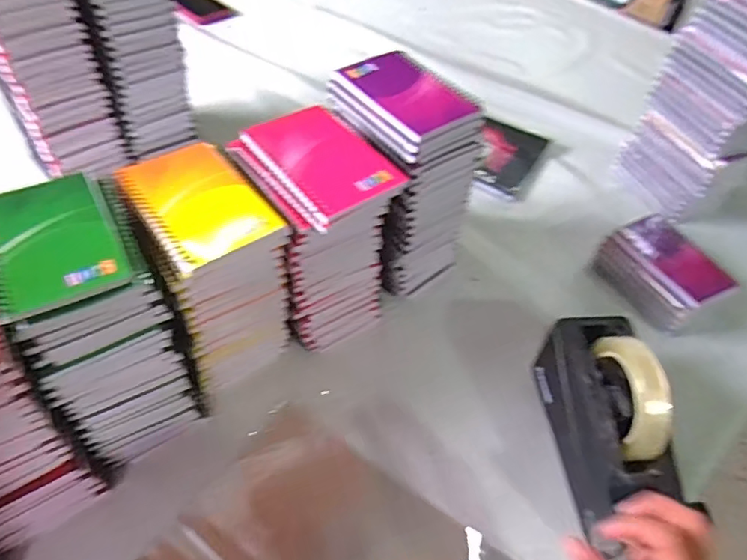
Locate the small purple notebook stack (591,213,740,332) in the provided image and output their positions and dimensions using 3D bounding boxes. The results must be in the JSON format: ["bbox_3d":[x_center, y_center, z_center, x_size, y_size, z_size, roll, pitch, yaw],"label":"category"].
[{"bbox_3d":[0.343,-0.011,0.653,0.094,0.058,0.124,-22,56,-21],"label":"small purple notebook stack"}]

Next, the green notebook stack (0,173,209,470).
[{"bbox_3d":[-0.229,0.035,0.470,0.100,0.202,0.160,-23,56,-22],"label":"green notebook stack"}]

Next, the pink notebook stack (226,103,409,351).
[{"bbox_3d":[-0.056,-0.037,0.538,0.101,0.213,0.132,-24,57,-23],"label":"pink notebook stack"}]

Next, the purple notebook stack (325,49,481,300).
[{"bbox_3d":[0.027,-0.106,0.588,0.101,0.217,0.134,-27,58,-24],"label":"purple notebook stack"}]

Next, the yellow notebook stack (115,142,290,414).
[{"bbox_3d":[-0.144,-0.002,0.504,0.095,0.195,0.127,-23,56,-22],"label":"yellow notebook stack"}]

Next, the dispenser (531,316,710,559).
[{"bbox_3d":[0.210,0.121,0.474,0.069,0.117,0.193,-3,51,-7],"label":"dispenser"}]

